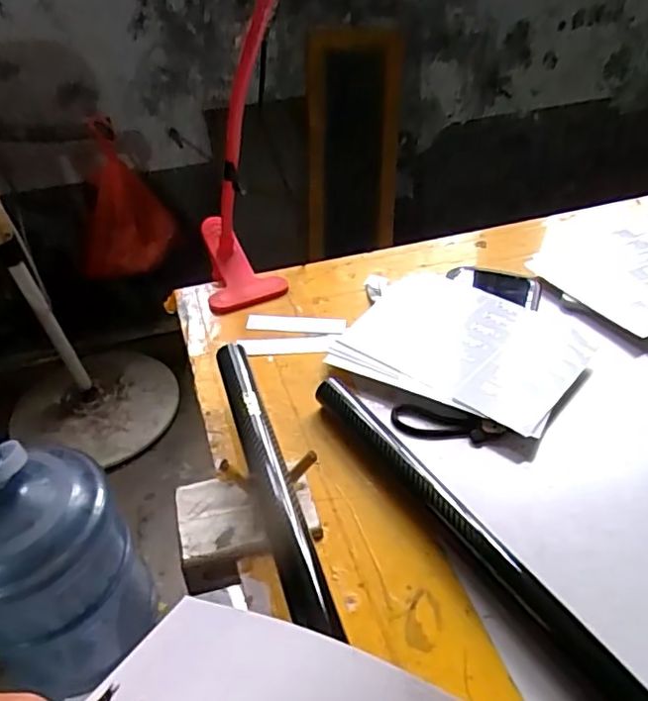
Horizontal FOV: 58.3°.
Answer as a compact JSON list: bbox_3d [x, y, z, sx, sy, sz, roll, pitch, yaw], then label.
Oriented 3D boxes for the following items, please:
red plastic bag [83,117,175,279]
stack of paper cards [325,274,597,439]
[{"bbox_3d":[-0.503,-0.355,1.413,0.234,0.342,0.096,-10,39,-7],"label":"red plastic bag"},{"bbox_3d":[0.108,-0.007,0.460,0.174,0.017,0.143,21,46,26],"label":"stack of paper cards"}]

